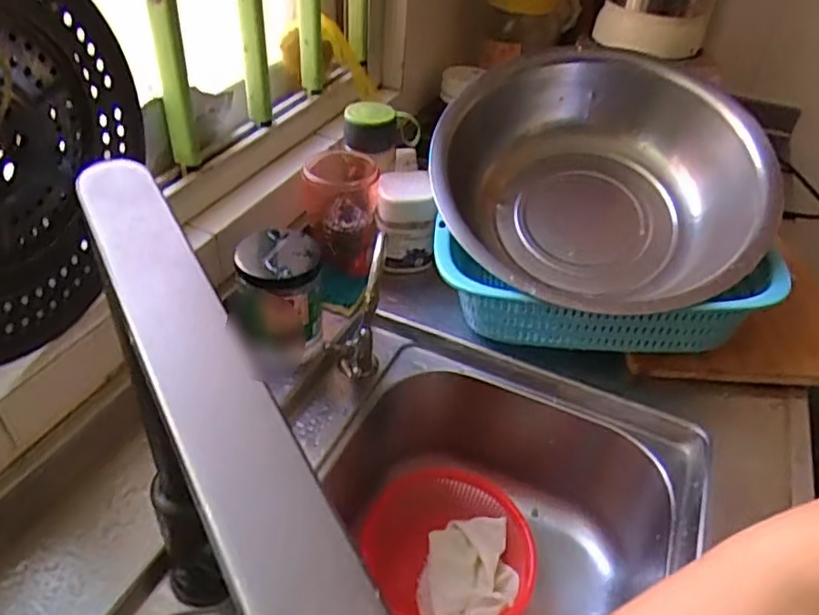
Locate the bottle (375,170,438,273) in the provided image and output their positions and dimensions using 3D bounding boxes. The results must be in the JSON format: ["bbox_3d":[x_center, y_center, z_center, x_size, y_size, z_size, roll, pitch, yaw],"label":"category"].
[{"bbox_3d":[-0.008,-0.098,0.757,0.065,0.124,0.070,2,40,-4],"label":"bottle"}]

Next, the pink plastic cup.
[{"bbox_3d":[-0.081,-0.106,0.735,0.081,0.138,0.079,3,40,-3],"label":"pink plastic cup"}]

